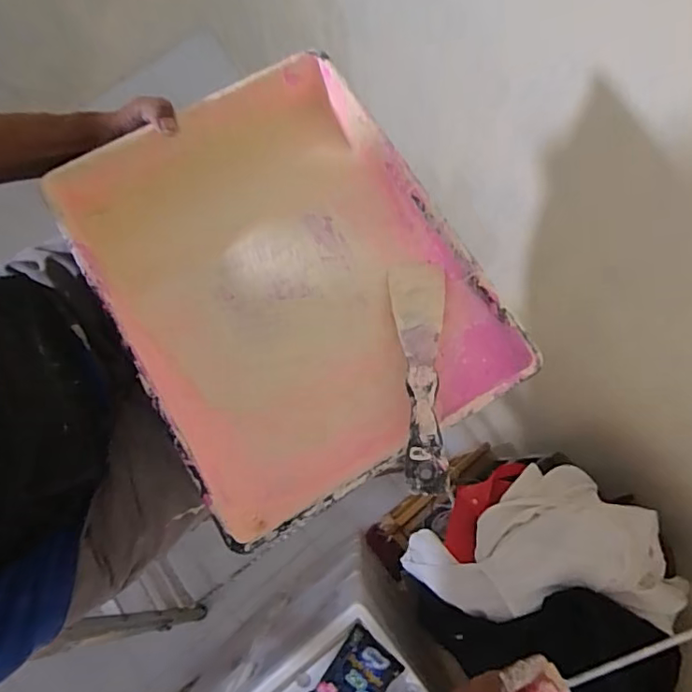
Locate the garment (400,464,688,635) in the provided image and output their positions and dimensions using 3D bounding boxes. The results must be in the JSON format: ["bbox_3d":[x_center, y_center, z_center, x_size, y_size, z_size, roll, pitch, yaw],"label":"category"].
[{"bbox_3d":[0.323,0.348,0.977,0.380,0.394,0.223,-4,77,-2],"label":"garment"}]

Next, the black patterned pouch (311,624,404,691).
[{"bbox_3d":[0.015,0.594,0.935,0.102,0.040,0.149,38,79,8],"label":"black patterned pouch"}]

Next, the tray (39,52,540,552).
[{"bbox_3d":[-0.056,-0.061,0.467,0.273,0.095,0.362,-32,79,-8],"label":"tray"}]

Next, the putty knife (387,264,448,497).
[{"bbox_3d":[0.058,0.015,0.415,0.045,0.012,0.203,3,55,0],"label":"putty knife"}]

